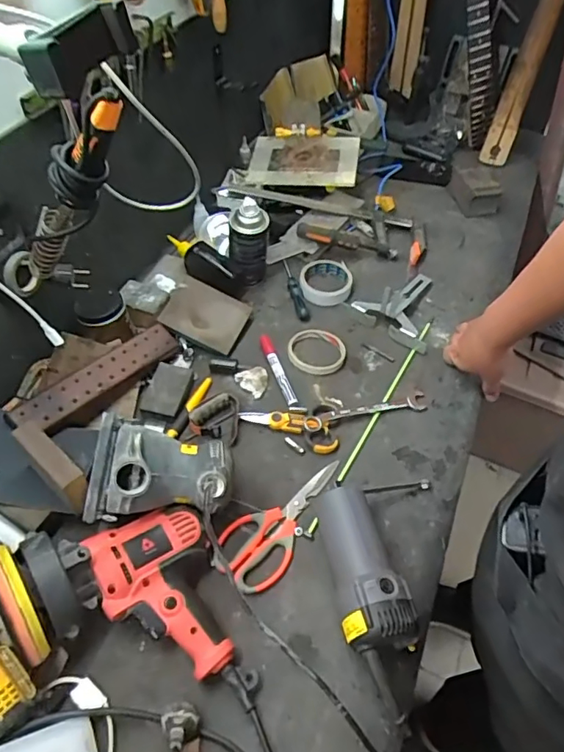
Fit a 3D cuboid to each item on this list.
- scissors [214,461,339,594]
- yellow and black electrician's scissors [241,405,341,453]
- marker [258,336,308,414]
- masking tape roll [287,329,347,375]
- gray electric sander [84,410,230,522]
[{"bbox_3d":[0.004,0.174,0.657,0.081,0.010,0.200,35,58,23],"label":"scissors"},{"bbox_3d":[0.012,0.076,0.729,0.128,0.014,0.072,-5,52,-6],"label":"yellow and black electrician's scissors"},{"bbox_3d":[-0.003,-0.006,0.792,0.023,0.015,0.156,-15,53,-14],"label":"marker"},{"bbox_3d":[0.053,-0.042,0.822,0.084,0.014,0.089,1,51,-1],"label":"masking tape roll"},{"bbox_3d":[-0.133,0.092,0.590,0.153,0.097,0.124,-1,51,-3],"label":"gray electric sander"}]

